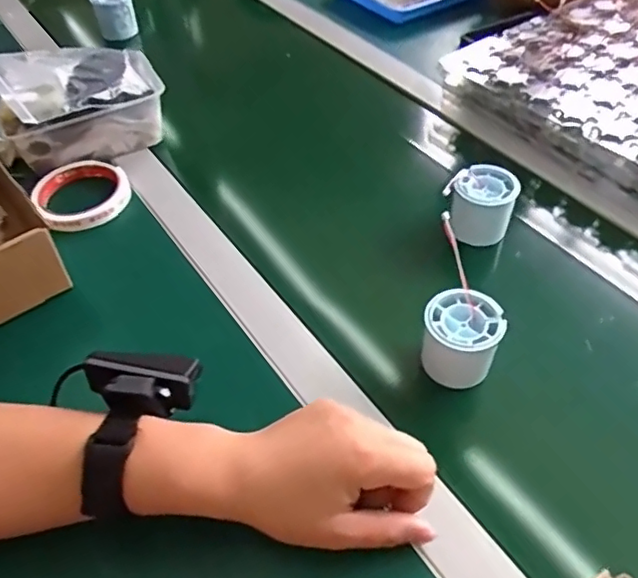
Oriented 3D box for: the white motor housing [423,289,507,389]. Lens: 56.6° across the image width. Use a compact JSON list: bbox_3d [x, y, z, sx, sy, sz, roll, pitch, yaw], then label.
[{"bbox_3d":[0.105,0.038,0.434,0.054,0.043,0.057,3,50,9],"label":"white motor housing"}]

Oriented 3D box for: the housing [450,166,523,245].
[{"bbox_3d":[0.149,-0.078,0.539,0.054,0.049,0.056,5,51,10],"label":"housing"}]

